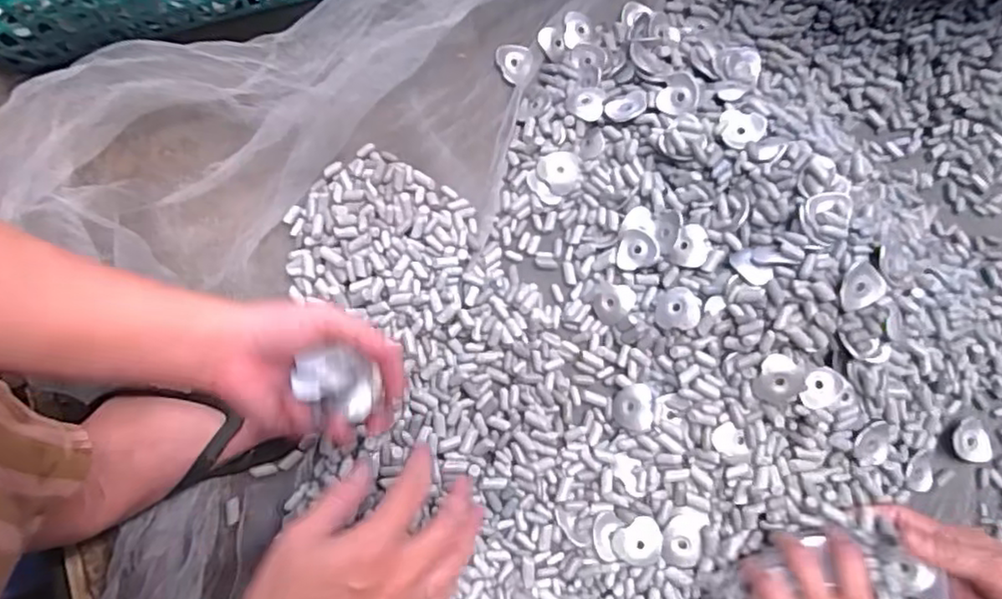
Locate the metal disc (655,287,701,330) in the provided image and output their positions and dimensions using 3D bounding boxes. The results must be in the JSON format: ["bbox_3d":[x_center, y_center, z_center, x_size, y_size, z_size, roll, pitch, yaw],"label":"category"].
[{"bbox_3d":[0.139,0.006,0.503,0.036,0.008,0.033,-12,64,27],"label":"metal disc"}]

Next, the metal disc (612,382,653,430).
[{"bbox_3d":[0.105,0.086,0.510,0.032,0.007,0.037,-6,69,21],"label":"metal disc"}]

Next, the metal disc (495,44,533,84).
[{"bbox_3d":[0.014,-0.220,0.592,0.031,0.004,0.036,-32,94,-2],"label":"metal disc"}]

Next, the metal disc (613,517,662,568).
[{"bbox_3d":[0.104,0.184,0.482,0.038,0.007,0.032,-32,77,-10],"label":"metal disc"}]

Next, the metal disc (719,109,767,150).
[{"bbox_3d":[0.198,-0.140,0.521,0.034,0.005,0.034,-3,77,14],"label":"metal disc"}]

